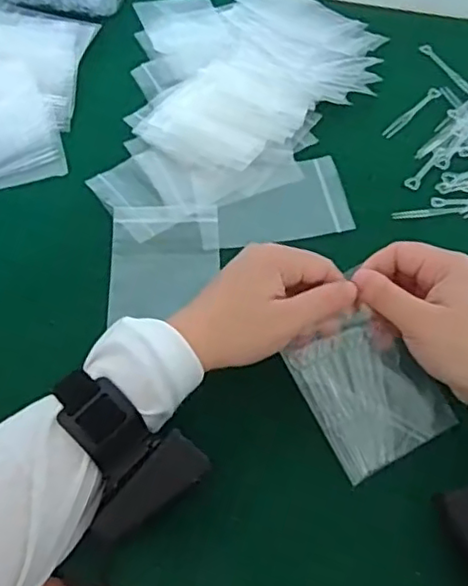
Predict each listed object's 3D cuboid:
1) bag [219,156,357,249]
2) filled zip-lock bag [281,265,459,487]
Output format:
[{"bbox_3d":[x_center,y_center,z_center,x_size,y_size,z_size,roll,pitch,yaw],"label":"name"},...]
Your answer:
[{"bbox_3d":[0.038,-0.076,0.515,0.106,0.006,0.078,-9,61,-5],"label":"bag"},{"bbox_3d":[0.084,0.061,0.398,0.075,0.007,0.090,-30,81,-7],"label":"filled zip-lock bag"}]

